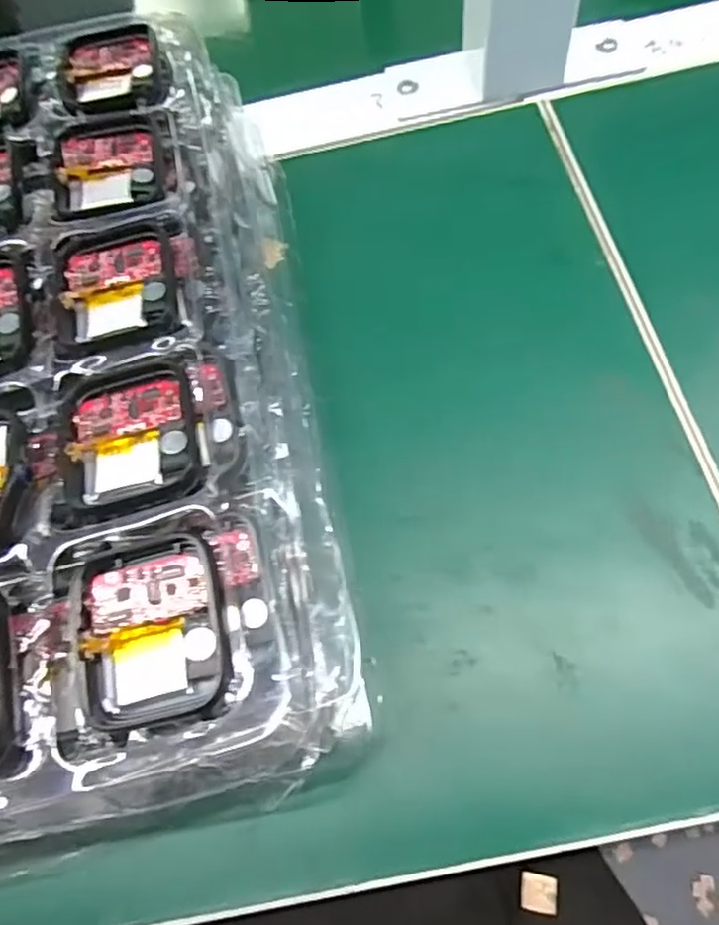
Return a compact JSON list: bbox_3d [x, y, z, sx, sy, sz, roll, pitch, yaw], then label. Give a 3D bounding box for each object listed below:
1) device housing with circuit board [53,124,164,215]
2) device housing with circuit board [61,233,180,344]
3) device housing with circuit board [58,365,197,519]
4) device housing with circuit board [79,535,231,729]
[{"bbox_3d":[-0.088,-0.106,0.227,0.036,0.004,0.041,-9,65,2],"label":"device housing with circuit board"},{"bbox_3d":[-0.076,-0.057,0.204,0.036,0.004,0.039,-11,65,1],"label":"device housing with circuit board"},{"bbox_3d":[-0.065,-0.007,0.181,0.037,0.007,0.043,-12,65,1],"label":"device housing with circuit board"},{"bbox_3d":[-0.051,0.041,0.158,0.037,0.012,0.042,-9,65,2],"label":"device housing with circuit board"}]

